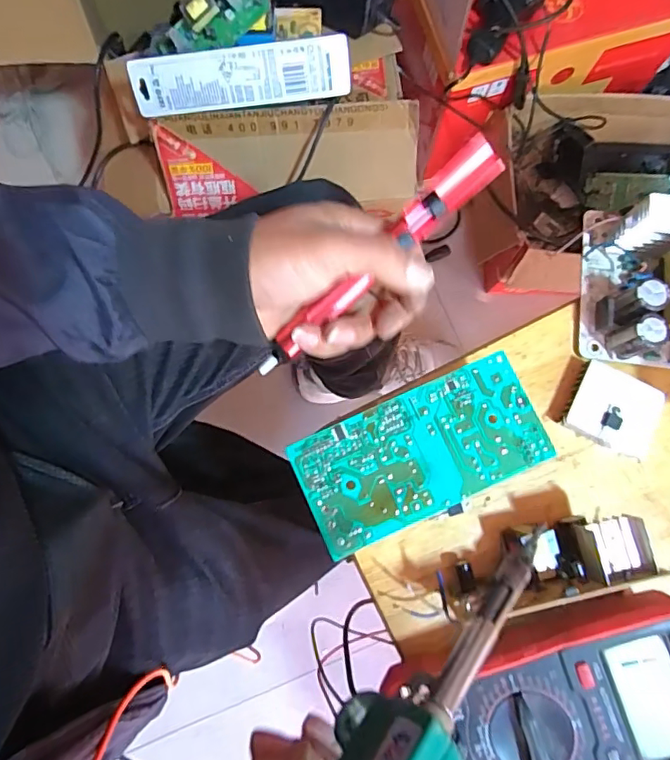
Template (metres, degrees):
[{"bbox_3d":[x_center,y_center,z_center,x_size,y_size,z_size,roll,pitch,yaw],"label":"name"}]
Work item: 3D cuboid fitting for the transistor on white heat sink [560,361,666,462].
[{"bbox_3d":[0.185,0.020,0.360,0.053,0.019,0.048,26,81,4],"label":"transistor on white heat sink"}]

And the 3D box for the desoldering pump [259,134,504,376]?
[{"bbox_3d":[0.021,-0.069,0.315,0.185,0.019,0.023,-43,83,10],"label":"desoldering pump"}]

